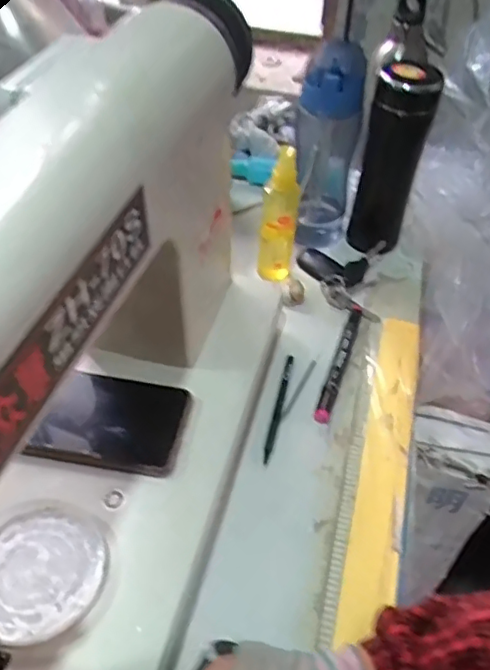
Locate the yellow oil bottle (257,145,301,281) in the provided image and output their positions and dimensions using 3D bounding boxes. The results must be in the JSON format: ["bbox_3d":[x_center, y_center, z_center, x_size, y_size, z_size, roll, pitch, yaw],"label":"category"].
[{"bbox_3d":[0.036,-0.122,0.622,0.040,0.152,0.029,5,45,4],"label":"yellow oil bottle"}]

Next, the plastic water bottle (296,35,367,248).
[{"bbox_3d":[0.090,-0.207,0.656,0.063,0.226,0.071,8,46,7],"label":"plastic water bottle"}]

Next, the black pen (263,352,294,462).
[{"bbox_3d":[0.032,0.064,0.545,0.008,0.010,0.124,10,46,9],"label":"black pen"}]

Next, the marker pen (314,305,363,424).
[{"bbox_3d":[0.097,0.019,0.587,0.013,0.018,0.169,14,47,13],"label":"marker pen"}]

